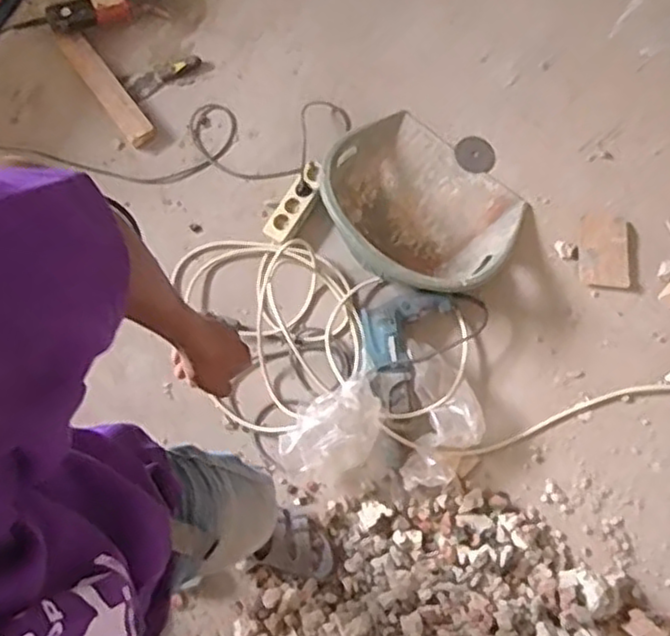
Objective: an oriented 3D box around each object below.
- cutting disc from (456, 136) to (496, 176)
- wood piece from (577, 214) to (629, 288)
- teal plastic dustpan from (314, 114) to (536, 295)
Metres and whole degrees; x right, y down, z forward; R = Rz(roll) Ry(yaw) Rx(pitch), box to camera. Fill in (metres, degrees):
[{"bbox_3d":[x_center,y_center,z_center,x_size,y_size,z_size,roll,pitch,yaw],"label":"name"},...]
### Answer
[{"bbox_3d":[0.324,-0.376,1.640,0.082,0.007,0.095,-28,80,1],"label":"cutting disc"},{"bbox_3d":[0.605,-0.151,1.597,0.110,0.007,0.165,4,80,1],"label":"wood piece"},{"bbox_3d":[0.186,-0.246,1.539,0.436,0.176,0.379,41,82,7],"label":"teal plastic dustpan"}]

